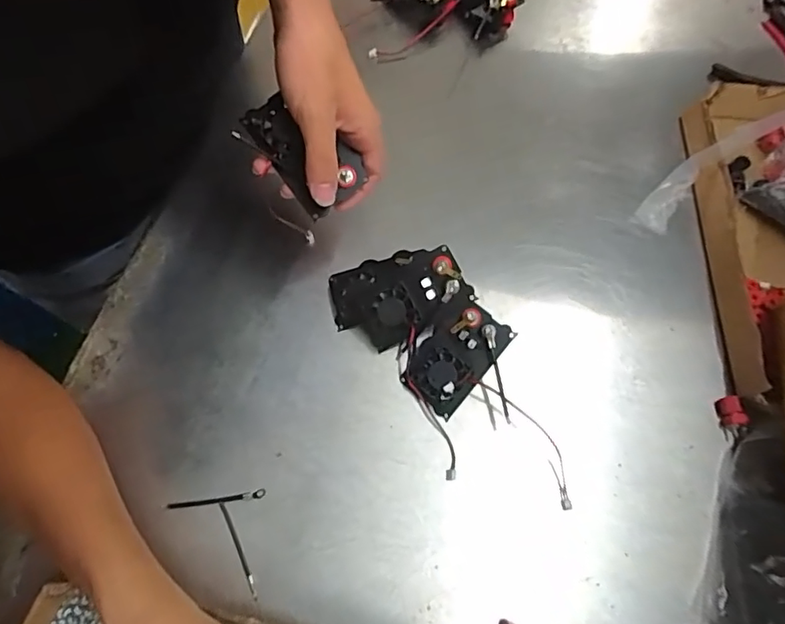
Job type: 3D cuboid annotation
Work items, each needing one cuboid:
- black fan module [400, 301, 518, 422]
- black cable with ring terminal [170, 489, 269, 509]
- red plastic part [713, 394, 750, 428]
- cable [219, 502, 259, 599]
[{"bbox_3d":[0.049,0.035,0.438,0.060,0.018,0.090,37,86,15],"label":"black fan module"},{"bbox_3d":[-0.135,0.145,0.404,0.073,0.004,0.007,-8,68,-4],"label":"black cable with ring terminal"},{"bbox_3d":[0.273,0.080,0.428,0.012,0.022,0.024,0,68,-1],"label":"red plastic part"},{"bbox_3d":[-0.115,0.176,0.391,0.005,0.004,0.073,-26,70,-11],"label":"cable"}]

